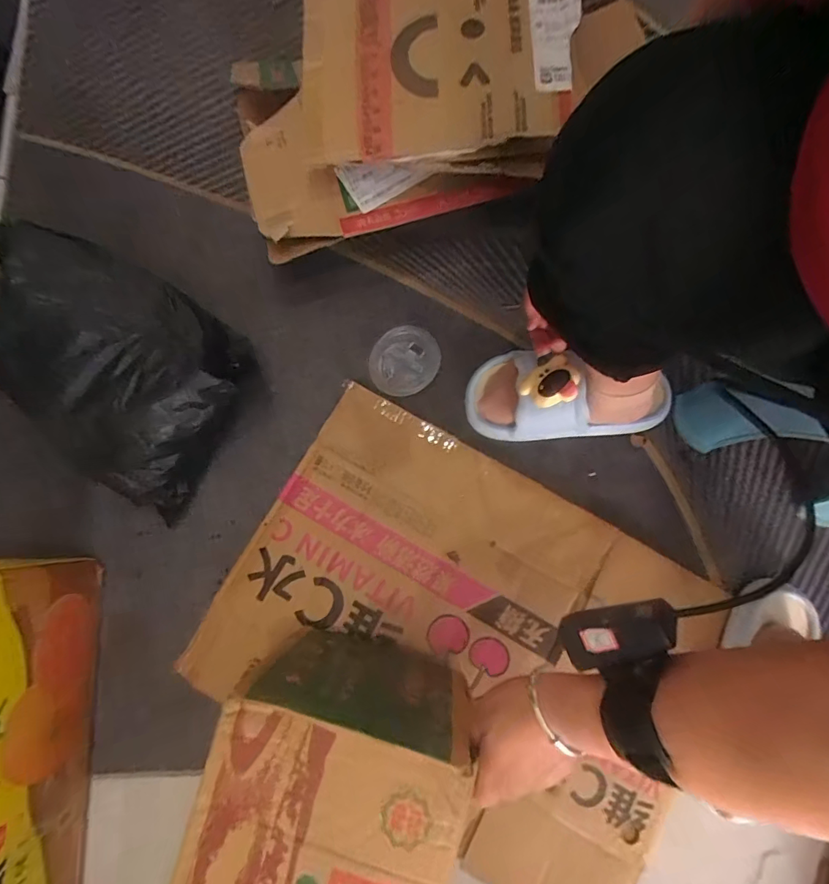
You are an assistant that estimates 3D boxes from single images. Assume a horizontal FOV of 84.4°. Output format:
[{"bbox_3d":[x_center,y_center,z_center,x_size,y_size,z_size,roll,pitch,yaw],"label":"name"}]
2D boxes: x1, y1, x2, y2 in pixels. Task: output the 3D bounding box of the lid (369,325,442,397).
[{"bbox_3d":[-0.011,-0.108,0.604,0.100,0.020,0.079,-42,82,-8],"label":"lid"}]

